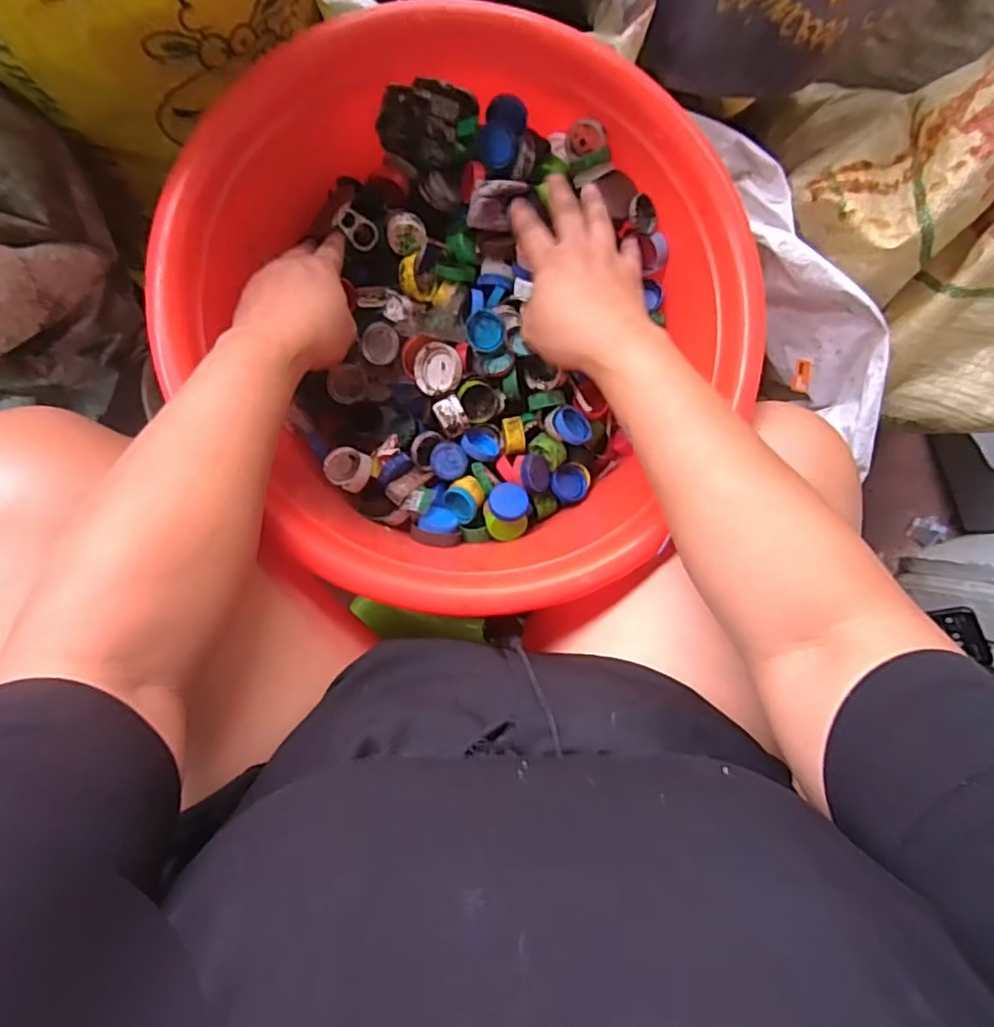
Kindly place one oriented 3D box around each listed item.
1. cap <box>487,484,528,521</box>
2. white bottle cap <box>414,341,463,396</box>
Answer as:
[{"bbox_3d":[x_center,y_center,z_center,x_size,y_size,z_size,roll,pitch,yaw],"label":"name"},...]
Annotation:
[{"bbox_3d":[0.009,-0.007,0.482,0.031,0.012,0.031,0,68,1],"label":"cap"},{"bbox_3d":[-0.047,-0.115,0.487,0.039,0.013,0.040,0,90,21],"label":"white bottle cap"}]

